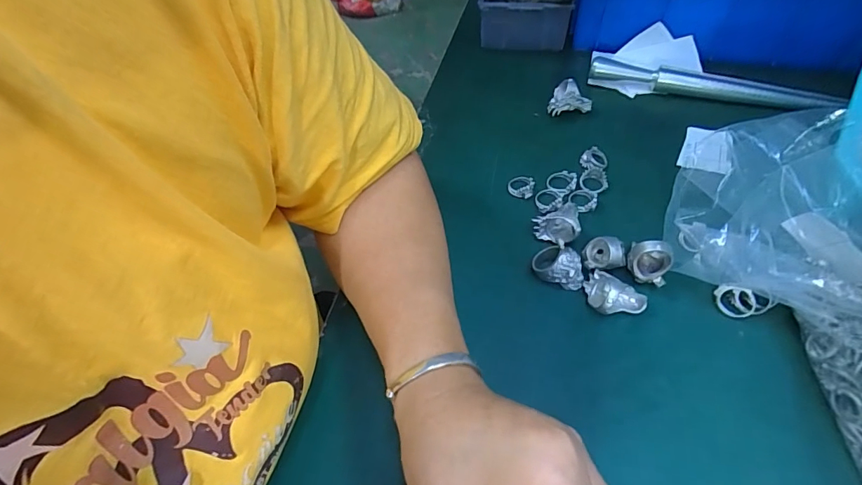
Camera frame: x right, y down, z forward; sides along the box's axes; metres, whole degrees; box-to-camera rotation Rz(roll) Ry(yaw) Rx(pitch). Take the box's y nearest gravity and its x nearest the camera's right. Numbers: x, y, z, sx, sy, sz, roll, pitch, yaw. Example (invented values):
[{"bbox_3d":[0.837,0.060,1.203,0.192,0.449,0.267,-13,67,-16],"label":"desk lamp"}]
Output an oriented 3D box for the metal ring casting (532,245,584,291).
[{"bbox_3d":[0.090,0.017,0.302,0.037,0.027,0.020,34,65,24],"label":"metal ring casting"}]

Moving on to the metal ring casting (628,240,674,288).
[{"bbox_3d":[0.150,0.015,0.294,0.025,0.036,0.021,5,57,9],"label":"metal ring casting"}]

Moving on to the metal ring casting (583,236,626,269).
[{"bbox_3d":[0.124,0.009,0.303,0.029,0.023,0.020,7,57,10],"label":"metal ring casting"}]

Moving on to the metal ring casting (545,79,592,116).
[{"bbox_3d":[0.129,-0.132,0.395,0.037,0.030,0.020,0,57,5],"label":"metal ring casting"}]

